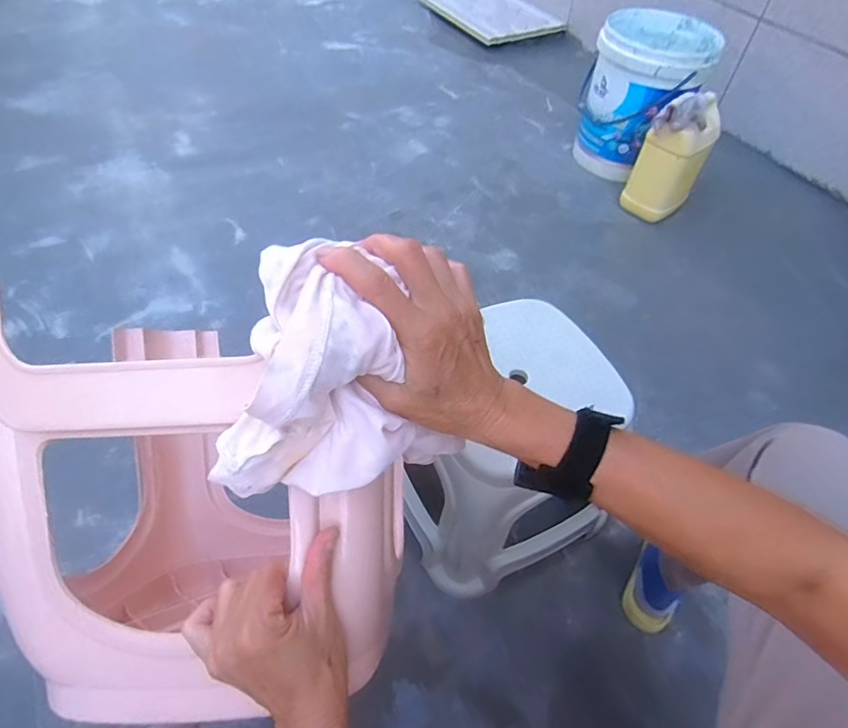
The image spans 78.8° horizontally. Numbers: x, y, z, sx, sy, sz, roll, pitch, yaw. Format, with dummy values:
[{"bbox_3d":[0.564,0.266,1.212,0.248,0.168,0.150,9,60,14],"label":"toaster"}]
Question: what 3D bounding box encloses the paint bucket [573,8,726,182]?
[{"bbox_3d":[0.598,-0.738,1.460,0.297,0.358,0.297,2,51,-2],"label":"paint bucket"}]

